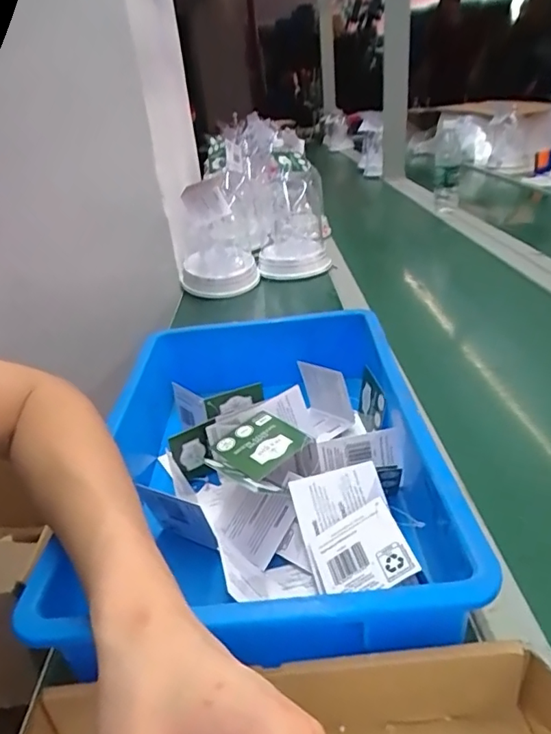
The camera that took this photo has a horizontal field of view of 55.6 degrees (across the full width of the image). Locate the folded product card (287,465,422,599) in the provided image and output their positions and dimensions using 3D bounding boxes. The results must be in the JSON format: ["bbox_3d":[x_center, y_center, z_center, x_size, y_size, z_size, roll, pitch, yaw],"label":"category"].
[{"bbox_3d":[0.055,0.120,0.377,0.066,0.034,0.105,-10,28,-6],"label":"folded product card"}]

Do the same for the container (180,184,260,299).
[{"bbox_3d":[-0.121,-0.258,1.029,0.150,0.197,0.187,-10,28,-6],"label":"container"}]

